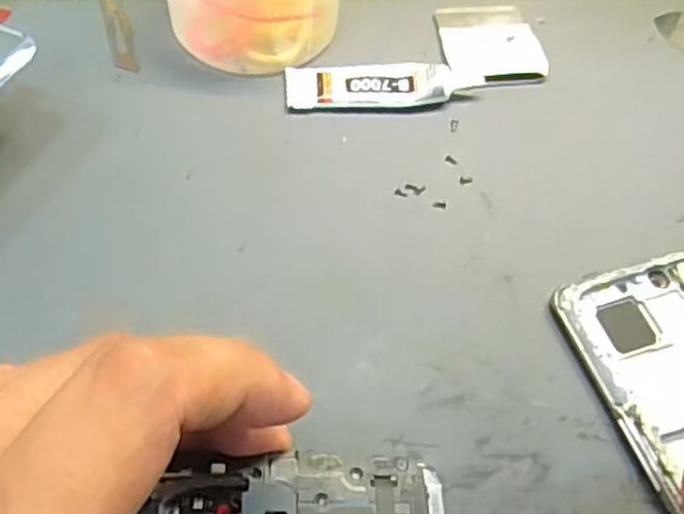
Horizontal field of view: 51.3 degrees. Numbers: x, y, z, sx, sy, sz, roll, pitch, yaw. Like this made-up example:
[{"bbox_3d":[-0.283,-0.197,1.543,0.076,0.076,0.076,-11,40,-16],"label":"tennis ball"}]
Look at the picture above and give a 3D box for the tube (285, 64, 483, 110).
[{"bbox_3d":[0.013,-0.061,0.251,0.065,0.009,0.017,-1,57,-5],"label":"tube"}]

